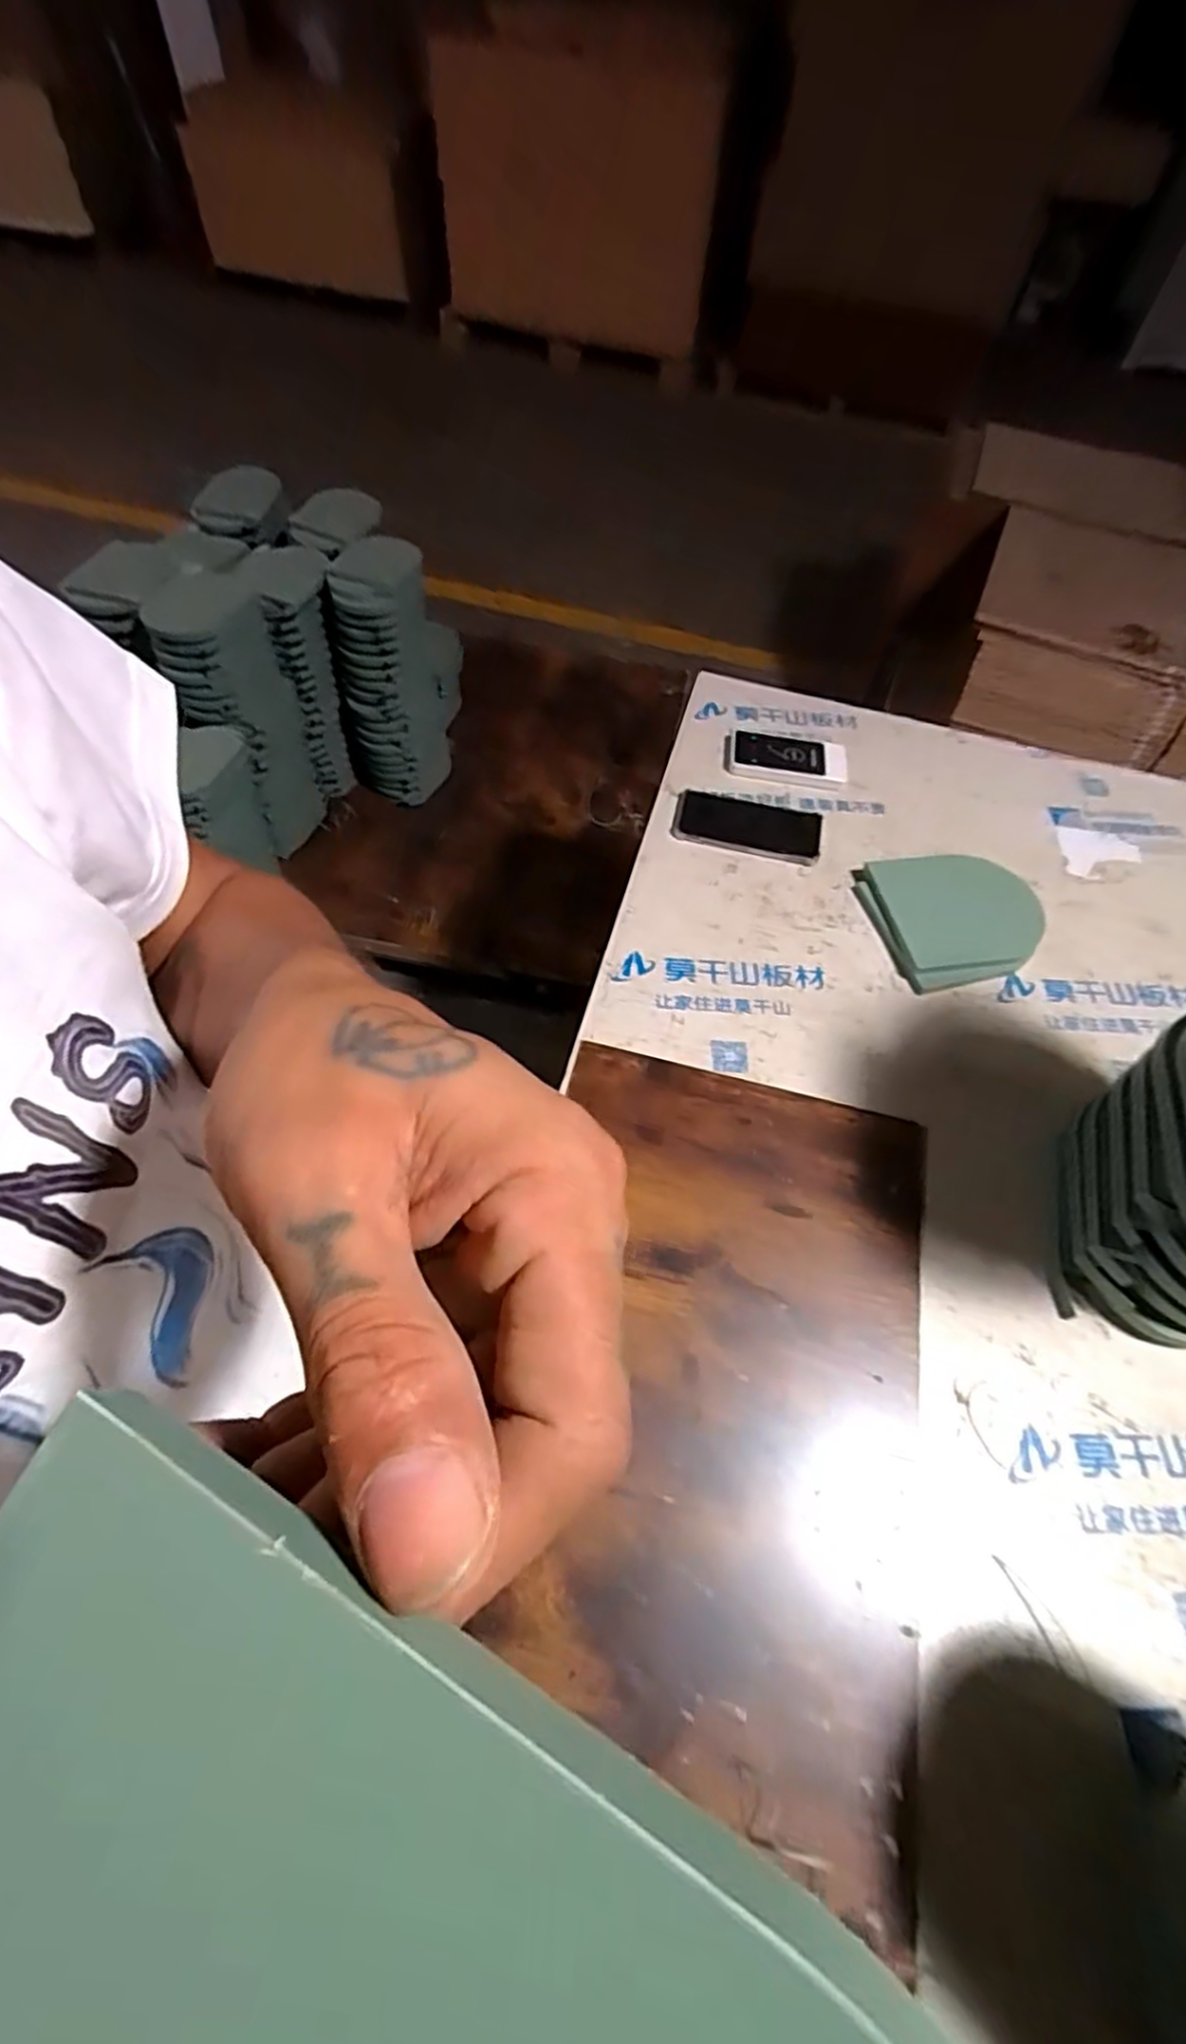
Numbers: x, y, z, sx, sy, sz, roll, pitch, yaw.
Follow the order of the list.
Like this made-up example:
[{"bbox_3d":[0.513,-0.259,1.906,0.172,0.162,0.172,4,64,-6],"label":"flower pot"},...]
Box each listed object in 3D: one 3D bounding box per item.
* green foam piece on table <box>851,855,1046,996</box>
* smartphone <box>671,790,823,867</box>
[{"bbox_3d":[0.396,-0.120,0.819,0.176,0.025,0.167,-14,61,-12],"label":"green foam piece on table"},{"bbox_3d":[0.183,-0.233,0.884,0.171,0.009,0.080,12,59,4],"label":"smartphone"}]

